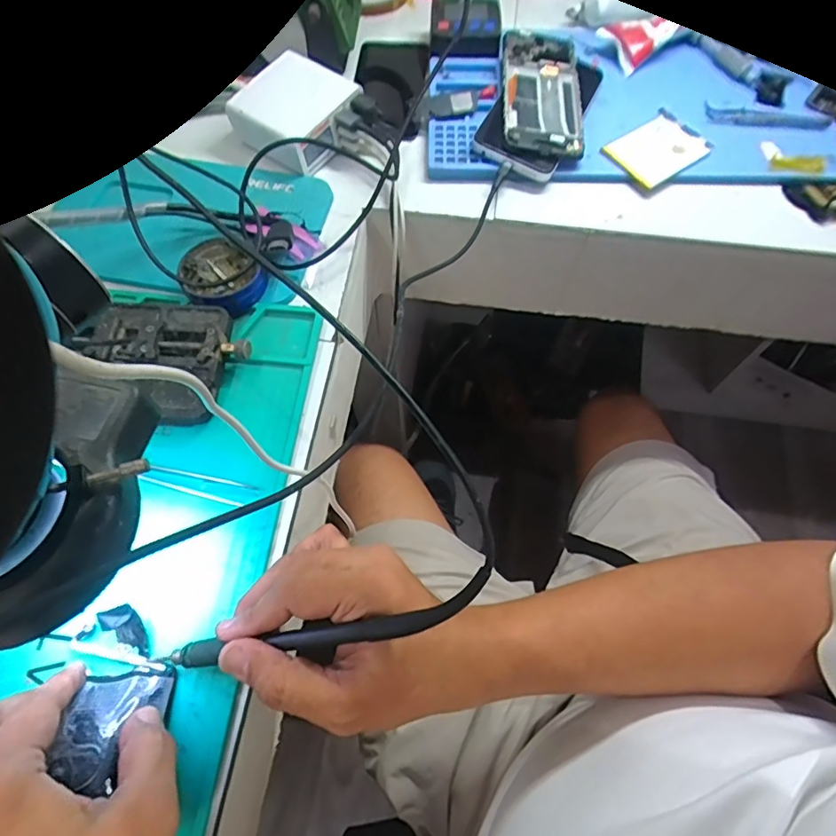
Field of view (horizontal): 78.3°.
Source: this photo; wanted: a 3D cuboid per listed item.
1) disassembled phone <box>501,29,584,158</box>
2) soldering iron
[{"bbox_3d":[0.117,-0.306,0.477,0.074,0.017,0.149,3,65,2],"label":"disassembled phone"},{"bbox_3d":[-0.047,0.107,0.257,0.184,0.016,0.022,-19,64,17],"label":"soldering iron"}]

